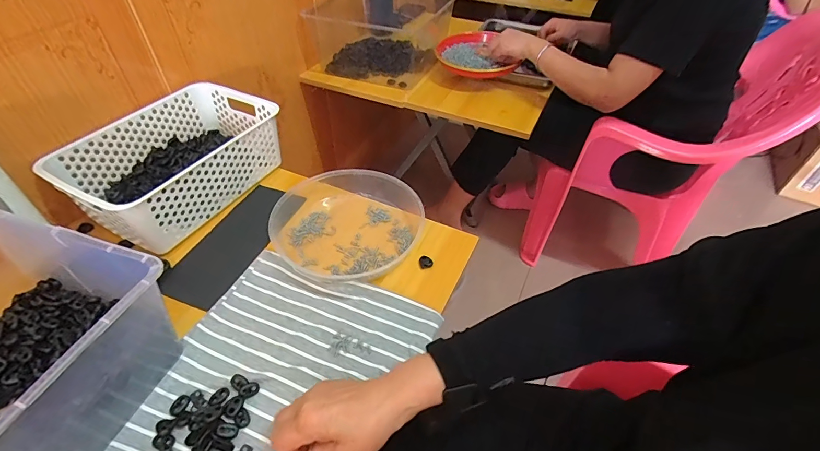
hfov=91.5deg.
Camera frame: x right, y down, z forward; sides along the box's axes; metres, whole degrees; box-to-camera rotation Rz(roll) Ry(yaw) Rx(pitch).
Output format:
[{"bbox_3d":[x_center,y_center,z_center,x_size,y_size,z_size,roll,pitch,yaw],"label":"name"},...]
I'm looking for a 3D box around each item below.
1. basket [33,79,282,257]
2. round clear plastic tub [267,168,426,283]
[{"bbox_3d":[-0.384,-0.107,0.666,0.208,0.106,0.309,21,48,18],"label":"basket"},{"bbox_3d":[-0.104,-0.004,0.620,0.232,0.044,0.219,12,46,10],"label":"round clear plastic tub"}]

